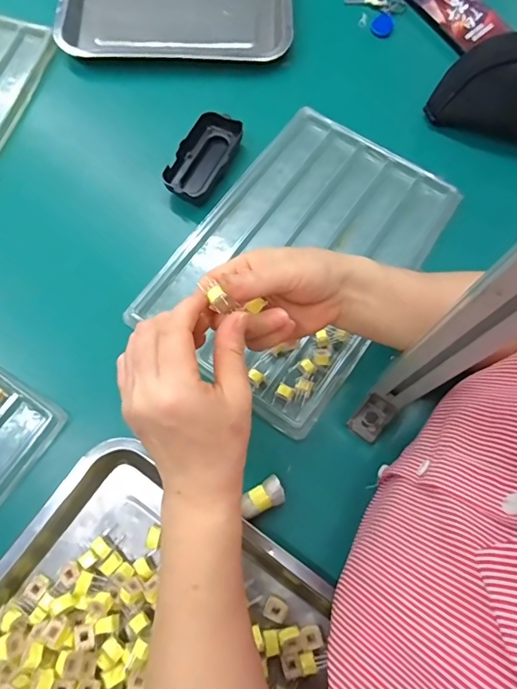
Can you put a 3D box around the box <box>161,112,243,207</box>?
[{"bbox_3d":[-0.061,-0.205,0.504,0.058,0.025,0.108,30,73,8],"label":"box"}]

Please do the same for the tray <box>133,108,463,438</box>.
[{"bbox_3d":[0.044,-0.098,0.472,0.216,0.024,0.324,34,74,9],"label":"tray"}]

